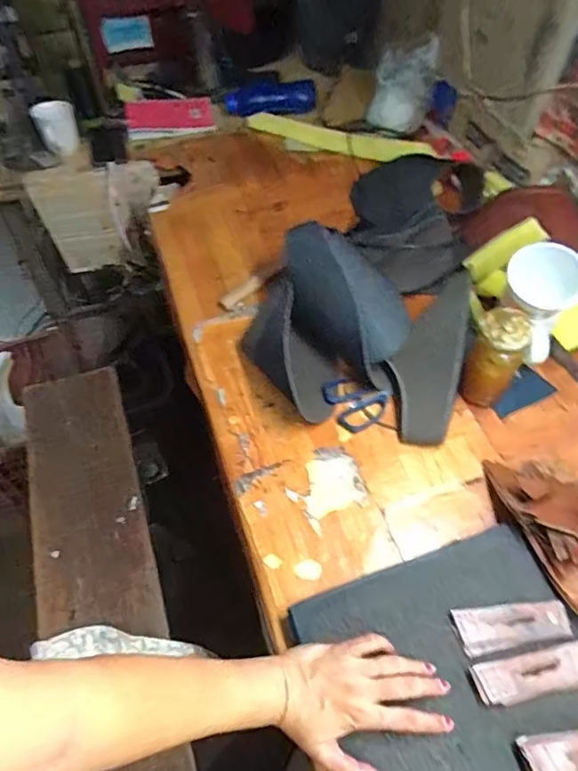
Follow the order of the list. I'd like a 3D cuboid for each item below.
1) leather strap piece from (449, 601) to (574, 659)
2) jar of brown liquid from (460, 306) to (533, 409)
[{"bbox_3d":[0.228,0.245,0.516,0.112,0.007,0.041,-6,54,-4],"label":"leather strap piece"},{"bbox_3d":[0.260,-0.026,0.654,0.060,0.136,0.068,27,58,19],"label":"jar of brown liquid"}]

